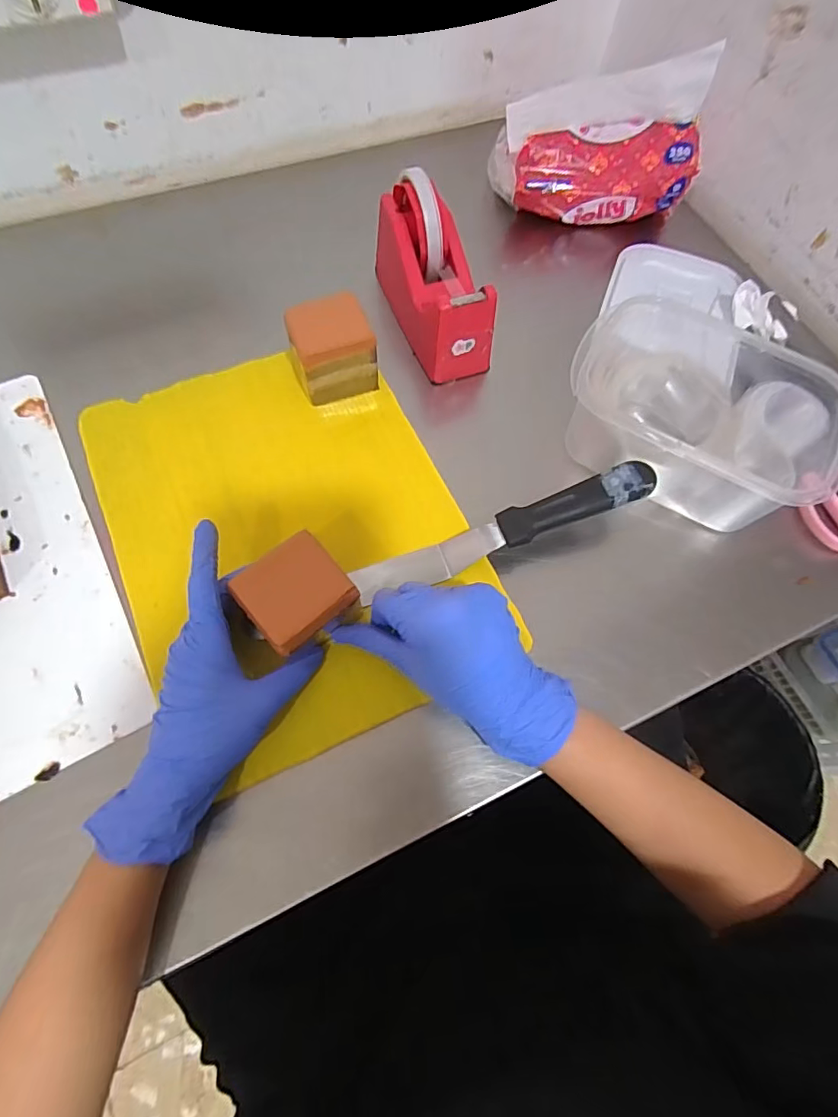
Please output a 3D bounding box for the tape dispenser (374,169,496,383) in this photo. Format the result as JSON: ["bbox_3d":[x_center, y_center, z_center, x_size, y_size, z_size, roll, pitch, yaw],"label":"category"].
[{"bbox_3d":[0.015,-0.246,0.443,0.068,0.094,0.150,-17,70,-10],"label":"tape dispenser"}]

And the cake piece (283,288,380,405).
[{"bbox_3d":[-0.073,-0.174,0.427,0.065,0.056,0.059,-17,70,-9],"label":"cake piece"}]

